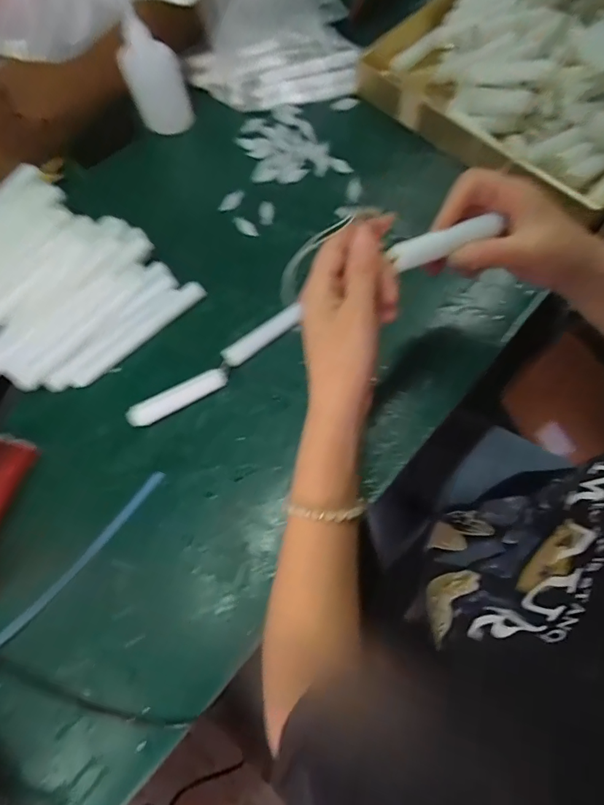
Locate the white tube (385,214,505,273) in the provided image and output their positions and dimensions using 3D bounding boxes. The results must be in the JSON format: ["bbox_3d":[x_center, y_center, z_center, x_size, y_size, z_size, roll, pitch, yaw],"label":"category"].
[{"bbox_3d":[0.098,-0.109,0.311,0.084,0.015,0.014,-22,72,-9],"label":"white tube"}]

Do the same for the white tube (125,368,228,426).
[{"bbox_3d":[-0.115,-0.005,0.424,0.094,0.015,0.021,-26,70,-6],"label":"white tube"}]

